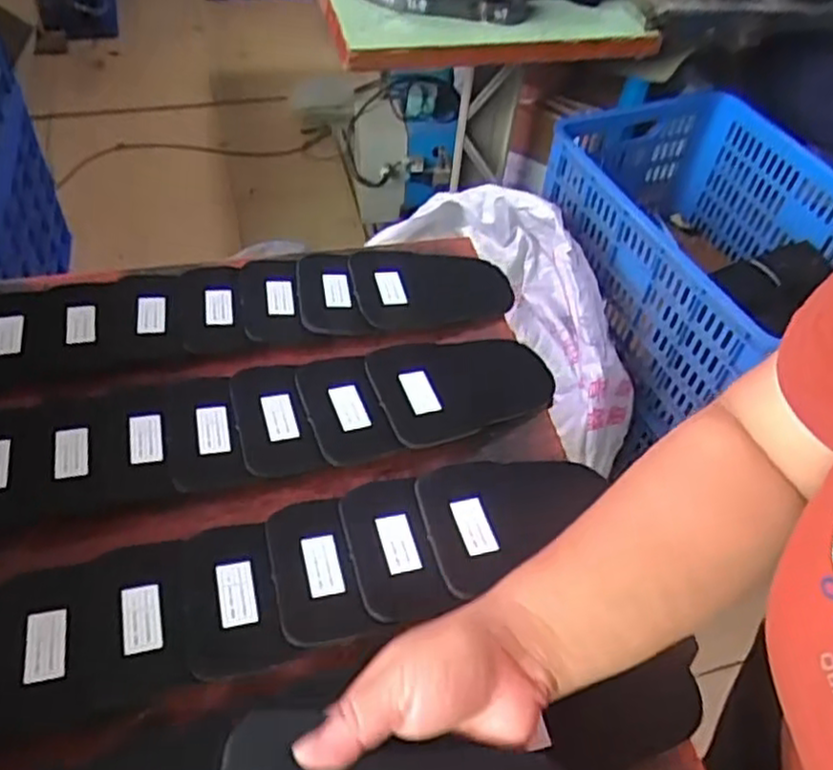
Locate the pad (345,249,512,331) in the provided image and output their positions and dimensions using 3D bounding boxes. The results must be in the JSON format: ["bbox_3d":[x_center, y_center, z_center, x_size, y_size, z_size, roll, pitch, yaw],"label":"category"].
[{"bbox_3d":[0.013,-0.092,0.656,0.139,0.011,0.092,-6,62,-18],"label":"pad"}]

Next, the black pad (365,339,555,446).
[{"bbox_3d":[0.037,-0.007,0.579,0.139,0.008,0.095,-15,52,-17],"label":"black pad"}]

